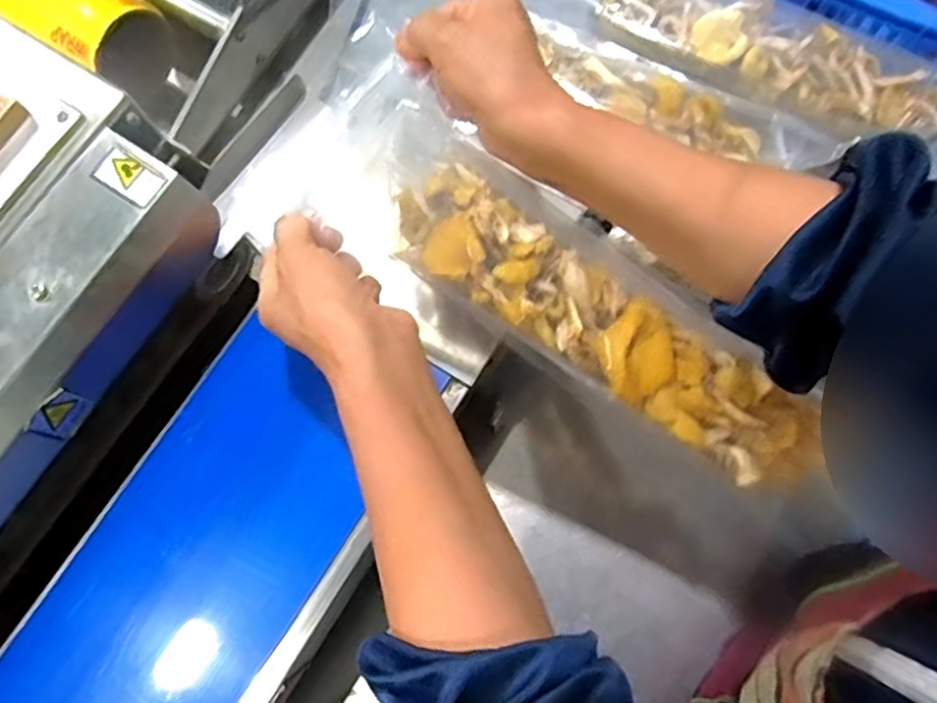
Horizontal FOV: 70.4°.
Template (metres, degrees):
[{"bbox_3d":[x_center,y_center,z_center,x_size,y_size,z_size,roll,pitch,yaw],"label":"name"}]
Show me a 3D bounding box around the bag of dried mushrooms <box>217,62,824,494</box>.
[{"bbox_3d":[0.054,-0.023,0.378,0.347,0.037,0.111,32,78,-8],"label":"bag of dried mushrooms"}]

